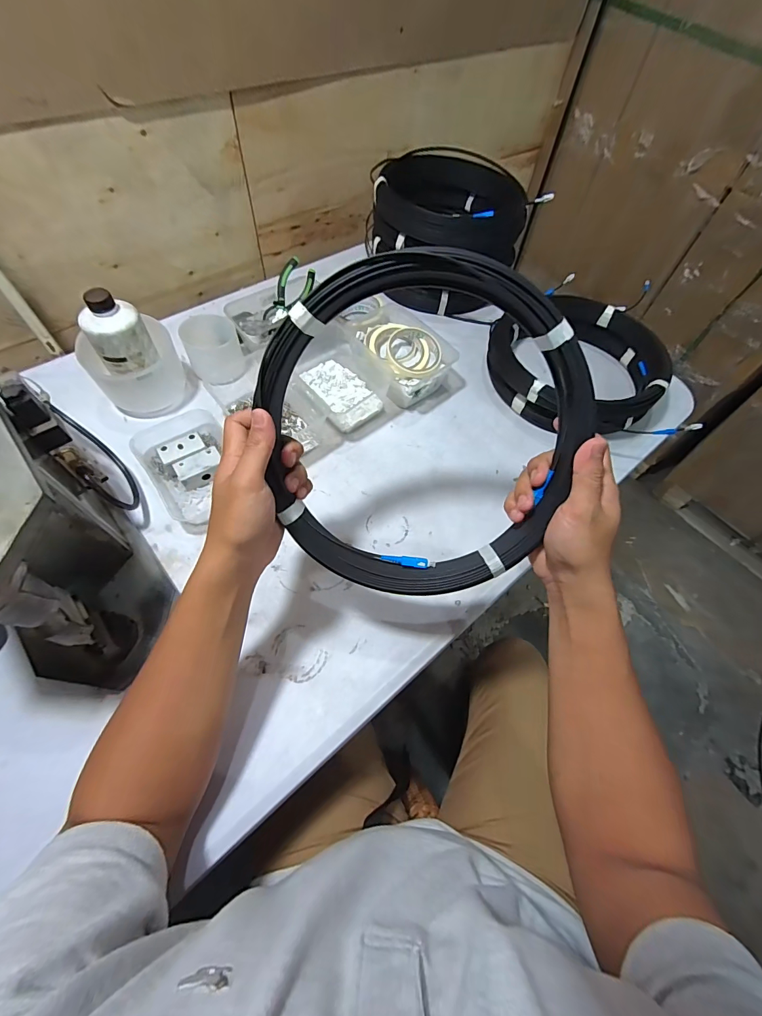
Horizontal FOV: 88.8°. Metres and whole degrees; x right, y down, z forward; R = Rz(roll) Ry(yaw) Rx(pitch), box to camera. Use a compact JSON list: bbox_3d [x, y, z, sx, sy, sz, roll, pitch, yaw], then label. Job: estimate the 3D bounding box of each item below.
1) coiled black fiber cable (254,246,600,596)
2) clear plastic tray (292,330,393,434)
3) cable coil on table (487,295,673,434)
[{"bbox_3d":[0.027,-0.052,0.326,0.258,0.275,0.029,17,23,-4],"label":"coiled black fiber cable"},{"bbox_3d":[-0.079,-0.223,0.645,0.121,0.048,0.200,-33,67,-21],"label":"clear plastic tray"},{"bbox_3d":[0.327,-0.247,0.674,0.278,0.087,0.270,13,59,3],"label":"cable coil on table"}]

